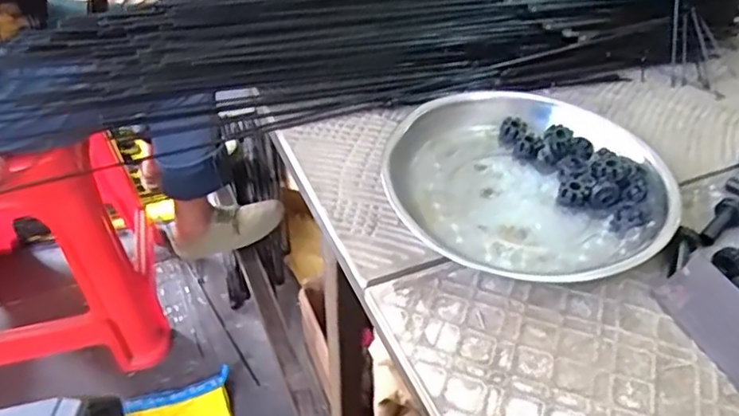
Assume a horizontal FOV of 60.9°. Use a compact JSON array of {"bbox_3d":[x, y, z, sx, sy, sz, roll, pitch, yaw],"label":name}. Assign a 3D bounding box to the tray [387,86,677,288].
[{"bbox_3d":[0.123,-0.027,0.429,0.204,0.025,0.180,-25,49,-26],"label":"tray"}]

